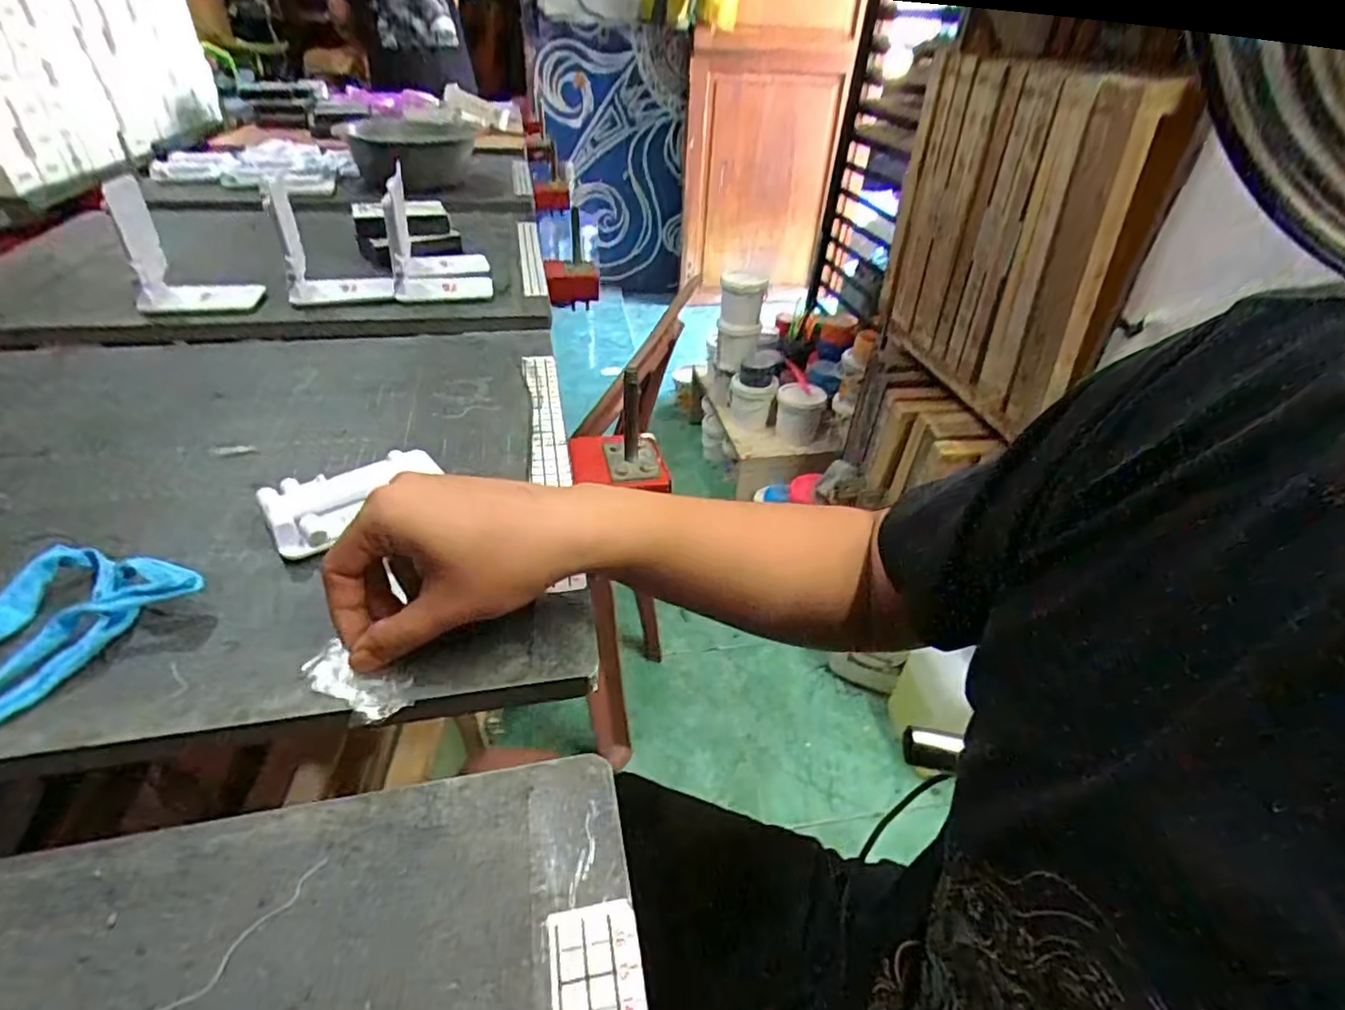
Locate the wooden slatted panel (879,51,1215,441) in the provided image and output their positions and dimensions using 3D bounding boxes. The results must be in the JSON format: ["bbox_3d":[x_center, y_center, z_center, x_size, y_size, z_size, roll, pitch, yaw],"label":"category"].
[{"bbox_3d":[0.515,-0.434,1.012,0.065,0.467,0.523,-6,39,-12],"label":"wooden slatted panel"}]

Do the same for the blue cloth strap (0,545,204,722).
[{"bbox_3d":[-0.328,0.063,0.316,0.082,0.027,0.124,22,42,22],"label":"blue cloth strap"}]

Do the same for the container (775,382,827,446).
[{"bbox_3d":[0.335,-0.237,1.642,0.119,0.113,0.133,9,39,8],"label":"container"}]

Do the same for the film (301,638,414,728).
[{"bbox_3d":[-0.159,0.091,0.312,0.061,0.007,0.029,19,41,16],"label":"film"}]

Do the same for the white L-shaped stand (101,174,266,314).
[{"bbox_3d":[-0.513,-0.272,0.654,0.107,0.114,0.072,-7,39,-12],"label":"white L-shaped stand"}]

